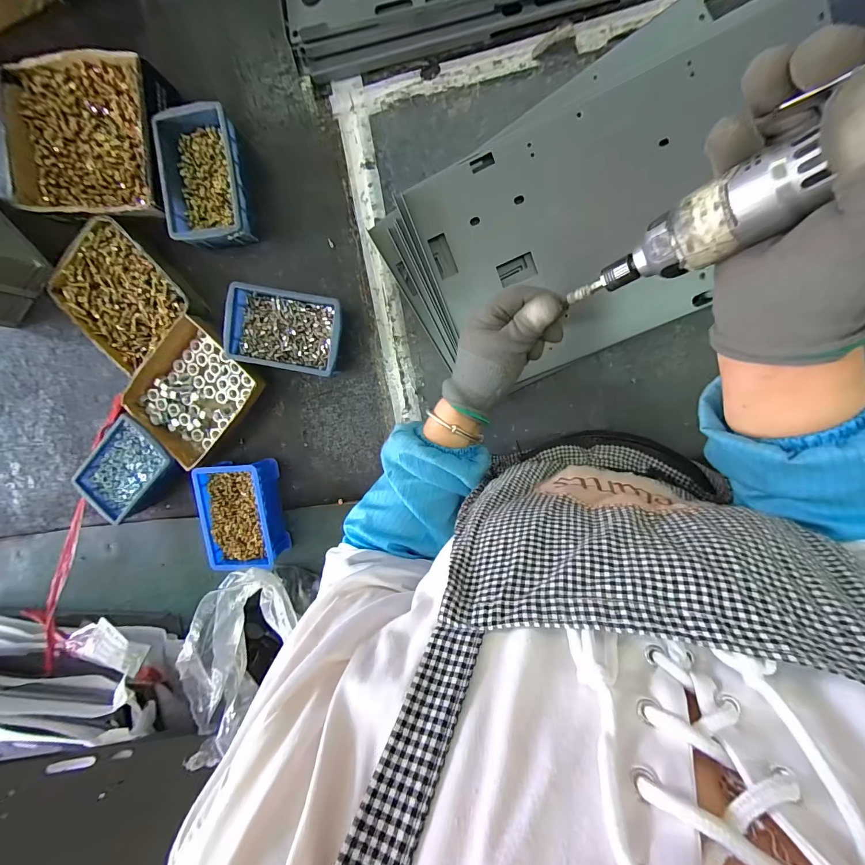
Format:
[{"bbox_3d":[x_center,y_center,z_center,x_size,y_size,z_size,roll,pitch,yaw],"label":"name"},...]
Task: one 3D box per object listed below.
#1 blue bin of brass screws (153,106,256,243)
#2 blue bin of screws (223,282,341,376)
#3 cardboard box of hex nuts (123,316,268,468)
[{"bbox_3d":[-0.277,-0.312,0.458,0.096,0.050,0.151,-4,96,8],"label":"blue bin of brass screws"},{"bbox_3d":[-0.183,-0.130,0.472,0.147,0.049,0.096,11,98,6],"label":"blue bin of screws"},{"bbox_3d":[-0.321,-0.054,0.497,0.142,0.032,0.161,44,98,-1],"label":"cardboard box of hex nuts"}]

